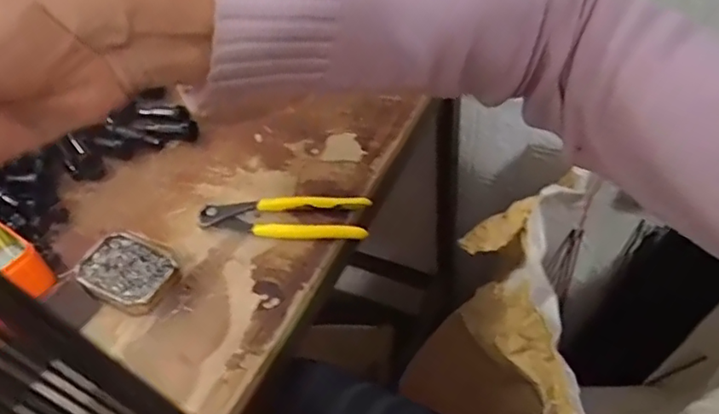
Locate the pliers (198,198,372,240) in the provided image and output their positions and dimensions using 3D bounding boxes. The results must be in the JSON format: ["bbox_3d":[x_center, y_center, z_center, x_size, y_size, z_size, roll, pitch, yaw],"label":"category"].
[{"bbox_3d":[-0.073,0.010,0.562,0.162,0.022,0.048,1,47,7],"label":"pliers"}]

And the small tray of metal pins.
[{"bbox_3d":[-0.209,0.059,0.528,0.087,0.023,0.066,22,53,24],"label":"small tray of metal pins"}]

